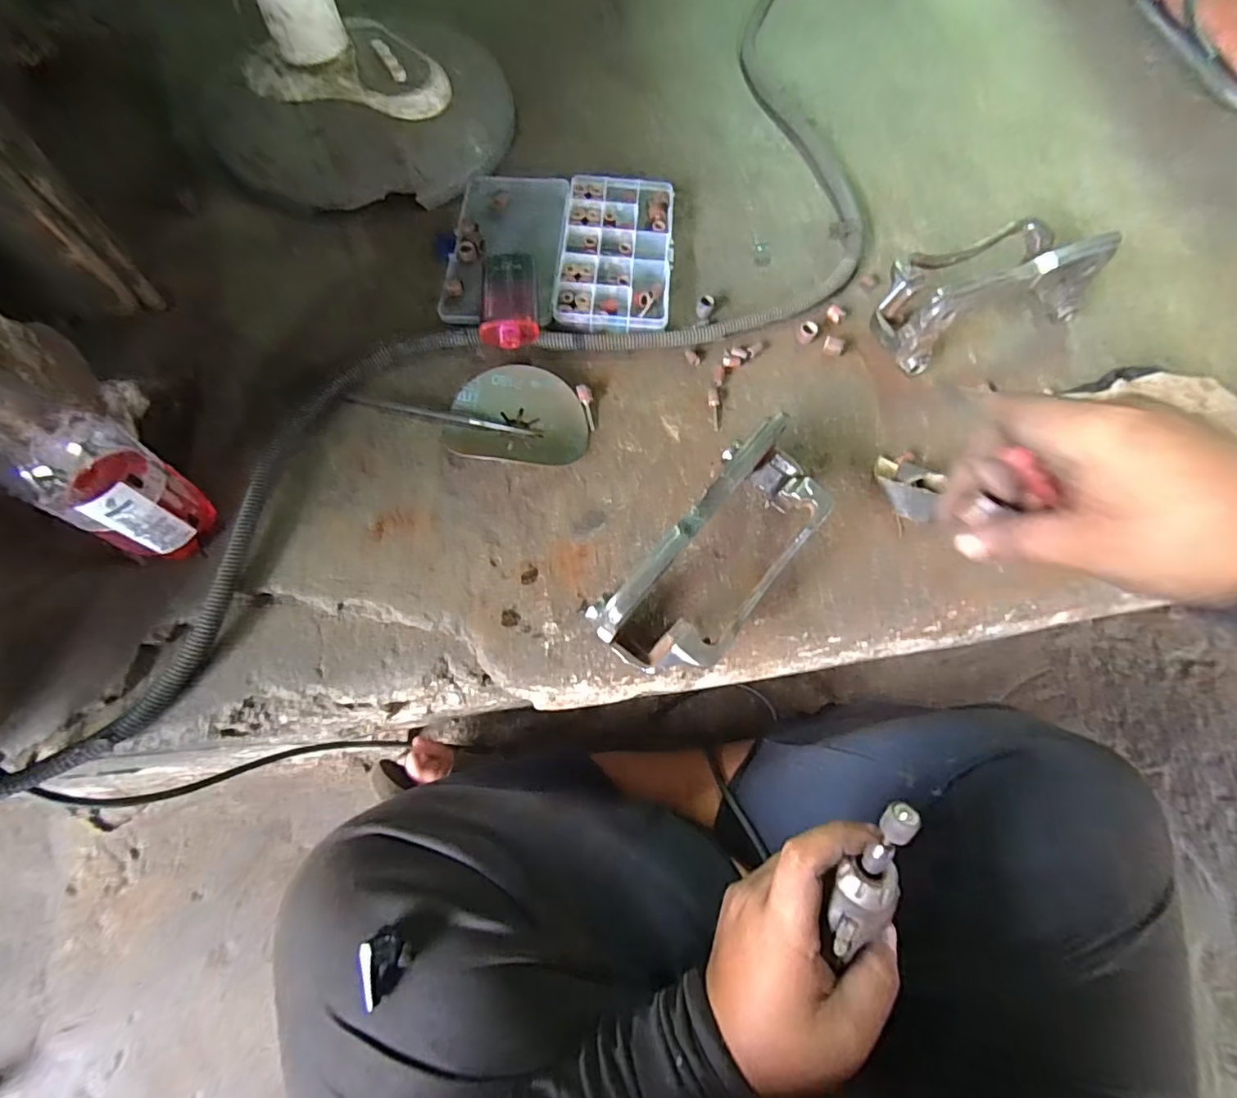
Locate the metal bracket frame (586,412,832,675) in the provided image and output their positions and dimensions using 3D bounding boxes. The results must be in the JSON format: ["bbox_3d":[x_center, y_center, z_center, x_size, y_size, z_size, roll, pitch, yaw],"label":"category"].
[{"bbox_3d":[0.070,0.002,0.369,0.080,0.078,0.193,39,73,13],"label":"metal bracket frame"}]

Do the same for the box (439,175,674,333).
[{"bbox_3d":[-0.051,-0.271,0.502,0.195,0.019,0.172,3,69,0],"label":"box"}]

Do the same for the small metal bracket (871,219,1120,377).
[{"bbox_3d":[0.302,-0.221,0.465,0.180,0.074,0.086,-22,71,-9],"label":"small metal bracket"}]

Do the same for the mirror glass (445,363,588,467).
[{"bbox_3d":[-0.078,-0.107,0.438,0.108,0.009,0.080,5,69,1],"label":"mirror glass"}]

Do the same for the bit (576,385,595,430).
[{"bbox_3d":[-0.026,-0.114,0.447,0.013,0.009,0.039,-4,69,-3],"label":"bit"}]

